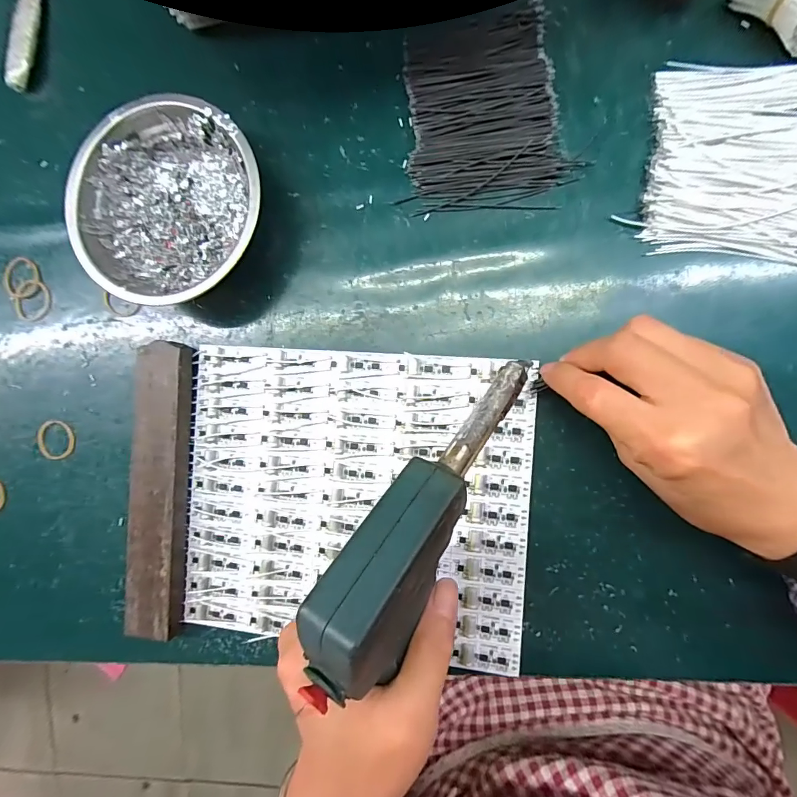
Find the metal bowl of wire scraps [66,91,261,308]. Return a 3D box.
[{"bbox_3d":[-0.143,-0.125,0.273,0.121,0.045,0.119,0,90,7],"label":"metal bowl of wire scraps"}]

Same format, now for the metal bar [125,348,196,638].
[{"bbox_3d":[-0.166,0.064,0.292,0.035,0.019,0.200,4,91,7],"label":"metal bar"}]

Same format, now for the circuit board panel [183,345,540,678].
[{"bbox_3d":[-0.030,0.067,0.279,0.229,0.005,0.193,4,91,7],"label":"circuit board panel"}]

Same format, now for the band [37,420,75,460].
[{"bbox_3d":[-0.254,0.031,0.311,0.030,0.006,0.030,0,90,7],"label":"band"}]

